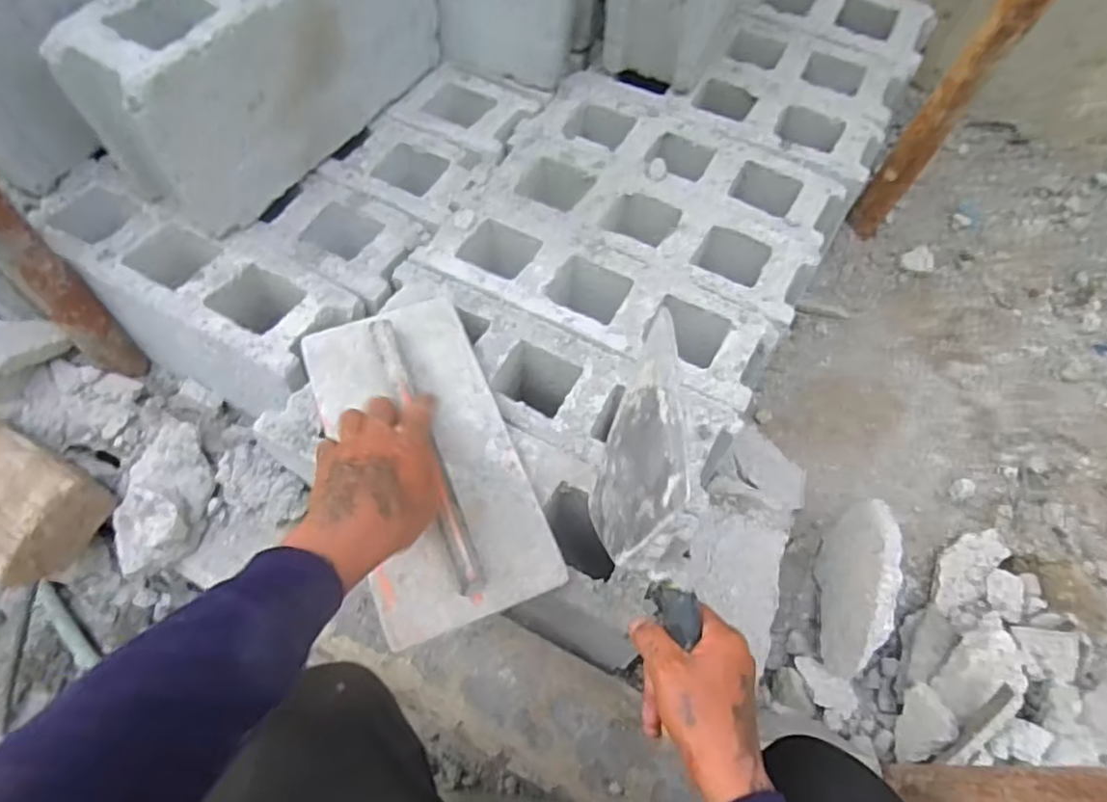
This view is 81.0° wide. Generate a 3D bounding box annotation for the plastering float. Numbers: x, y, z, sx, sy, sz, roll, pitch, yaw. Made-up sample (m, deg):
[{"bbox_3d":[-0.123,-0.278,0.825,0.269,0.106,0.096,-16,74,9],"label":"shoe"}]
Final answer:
[{"bbox_3d":[-0.113,0.034,0.559,0.150,0.047,0.308,-19,64,-14],"label":"plastering float"}]

